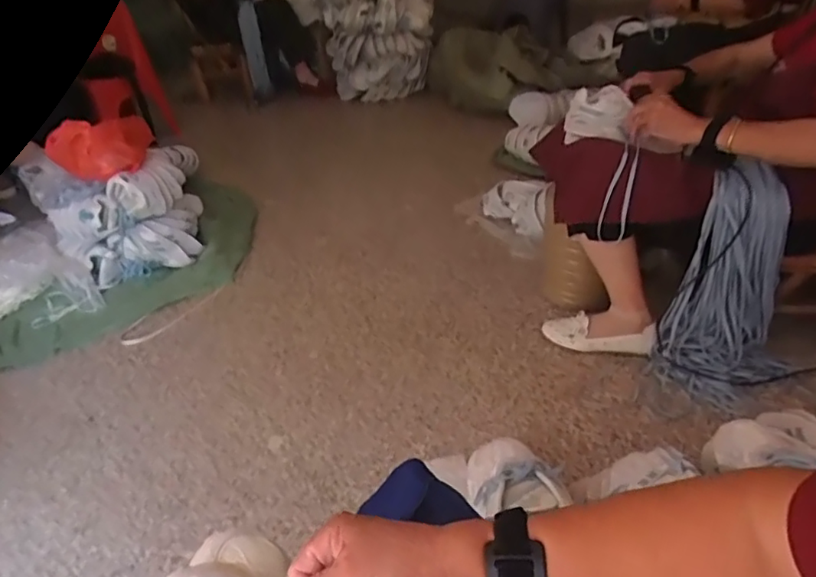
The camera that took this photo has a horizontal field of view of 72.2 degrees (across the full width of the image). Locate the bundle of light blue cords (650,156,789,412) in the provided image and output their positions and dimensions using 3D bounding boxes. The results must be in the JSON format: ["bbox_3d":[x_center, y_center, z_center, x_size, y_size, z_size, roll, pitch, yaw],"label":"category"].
[{"bbox_3d":[0.592,0.013,1.027,0.205,0.418,0.159,23,45,34],"label":"bundle of light blue cords"}]

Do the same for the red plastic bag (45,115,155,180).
[{"bbox_3d":[-0.781,-0.364,1.433,0.251,0.137,0.117,-21,39,-21],"label":"red plastic bag"}]

